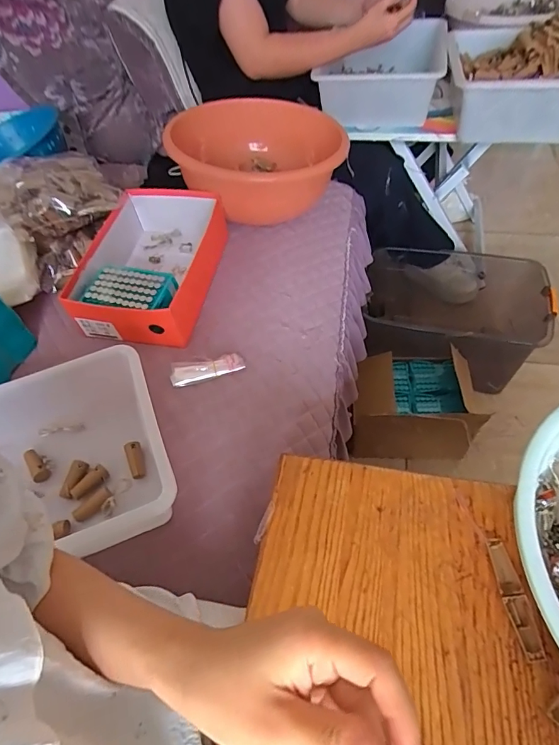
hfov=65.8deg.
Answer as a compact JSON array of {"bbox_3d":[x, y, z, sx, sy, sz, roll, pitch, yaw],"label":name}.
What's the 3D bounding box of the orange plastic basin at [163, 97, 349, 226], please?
[{"bbox_3d":[-0.044,-0.437,0.912,0.335,0.171,0.333,-3,53,4],"label":"orange plastic basin"}]

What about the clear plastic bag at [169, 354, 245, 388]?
[{"bbox_3d":[-0.113,-0.005,0.679,0.114,0.020,0.036,-13,53,-4],"label":"clear plastic bag"}]

